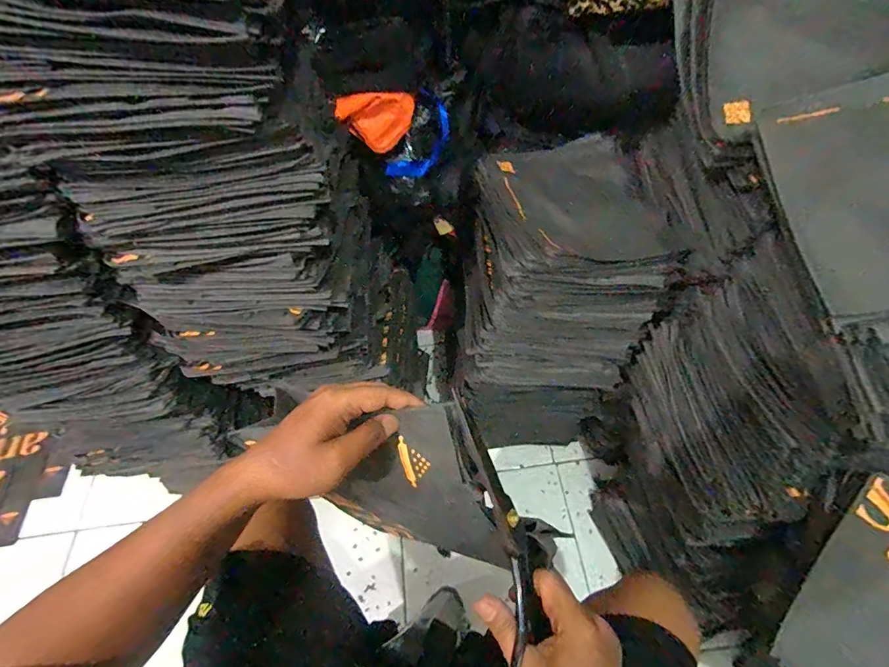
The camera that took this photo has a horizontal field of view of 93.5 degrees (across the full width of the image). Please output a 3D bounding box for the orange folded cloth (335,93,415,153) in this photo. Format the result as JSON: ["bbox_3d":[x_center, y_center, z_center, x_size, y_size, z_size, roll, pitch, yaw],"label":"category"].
[{"bbox_3d":[-0.120,-0.381,0.756,0.136,0.109,0.017,-27,59,-13],"label":"orange folded cloth"}]

